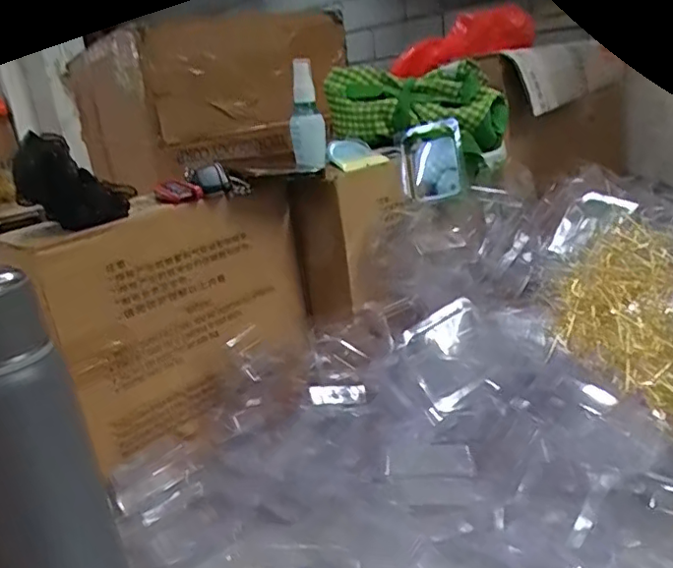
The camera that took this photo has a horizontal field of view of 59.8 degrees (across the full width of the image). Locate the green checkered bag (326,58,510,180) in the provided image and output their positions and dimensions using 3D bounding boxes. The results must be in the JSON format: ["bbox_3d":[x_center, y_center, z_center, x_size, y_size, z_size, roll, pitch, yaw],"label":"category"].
[{"bbox_3d":[0.090,-0.208,0.696,0.219,0.109,0.076,12,24,15],"label":"green checkered bag"}]

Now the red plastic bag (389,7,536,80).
[{"bbox_3d":[0.170,-0.327,0.797,0.198,0.060,0.050,-22,20,-2],"label":"red plastic bag"}]

